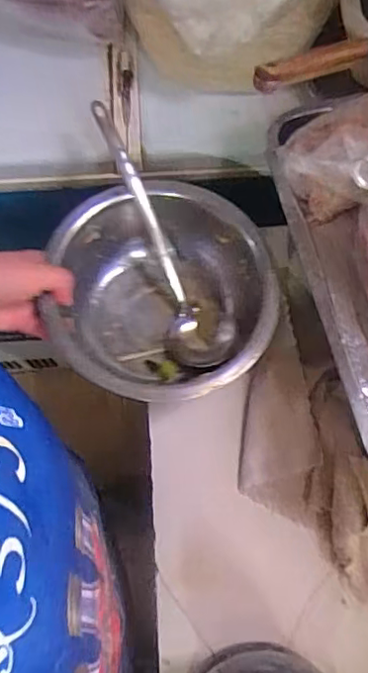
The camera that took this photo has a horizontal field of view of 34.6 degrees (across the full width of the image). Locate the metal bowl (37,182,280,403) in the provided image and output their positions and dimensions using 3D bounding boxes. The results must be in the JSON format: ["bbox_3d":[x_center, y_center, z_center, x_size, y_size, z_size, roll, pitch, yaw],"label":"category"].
[{"bbox_3d":[-0.029,-0.034,0.608,0.202,0.097,0.218,-1,70,2],"label":"metal bowl"}]

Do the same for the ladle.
[{"bbox_3d":[-0.028,-0.104,0.611,0.062,0.070,0.279,-24,98,-7],"label":"ladle"}]

